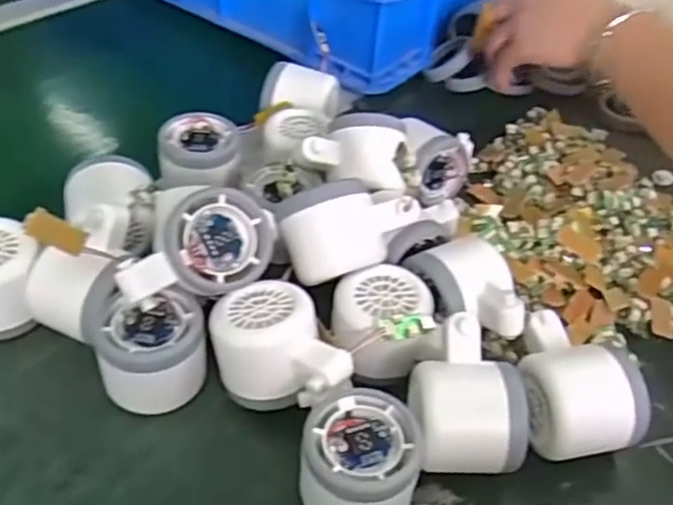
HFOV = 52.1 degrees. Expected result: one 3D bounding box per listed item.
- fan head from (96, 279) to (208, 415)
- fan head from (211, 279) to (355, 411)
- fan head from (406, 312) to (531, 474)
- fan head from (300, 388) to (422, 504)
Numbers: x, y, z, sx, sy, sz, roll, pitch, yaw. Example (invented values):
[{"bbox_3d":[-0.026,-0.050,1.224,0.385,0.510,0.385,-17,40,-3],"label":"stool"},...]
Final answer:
[{"bbox_3d":[-0.105,0.059,0.395,0.061,0.053,0.053,-6,44,-13],"label":"fan head"},{"bbox_3d":[-0.034,0.055,0.389,0.062,0.043,0.079,-27,61,-17],"label":"fan head"},{"bbox_3d":[0.068,0.083,0.375,0.058,0.064,0.072,-1,43,-8],"label":"fan head"},{"bbox_3d":[0.011,0.110,0.351,0.057,0.049,0.061,4,43,-4],"label":"fan head"}]

